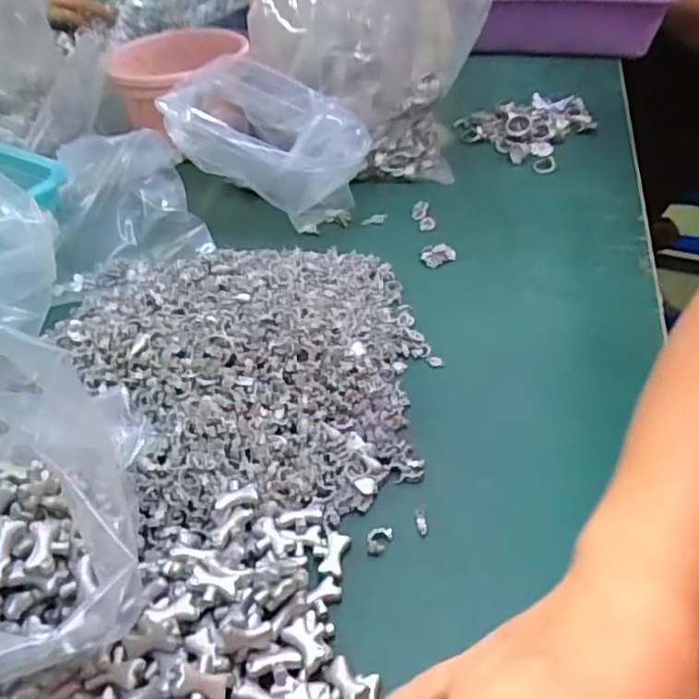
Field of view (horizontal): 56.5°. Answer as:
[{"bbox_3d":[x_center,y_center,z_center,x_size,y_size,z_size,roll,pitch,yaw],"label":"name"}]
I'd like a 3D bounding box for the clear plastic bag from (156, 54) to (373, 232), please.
[{"bbox_3d":[-0.072,-0.163,0.536,0.160,0.116,0.083,15,44,19],"label":"clear plastic bag"}]

